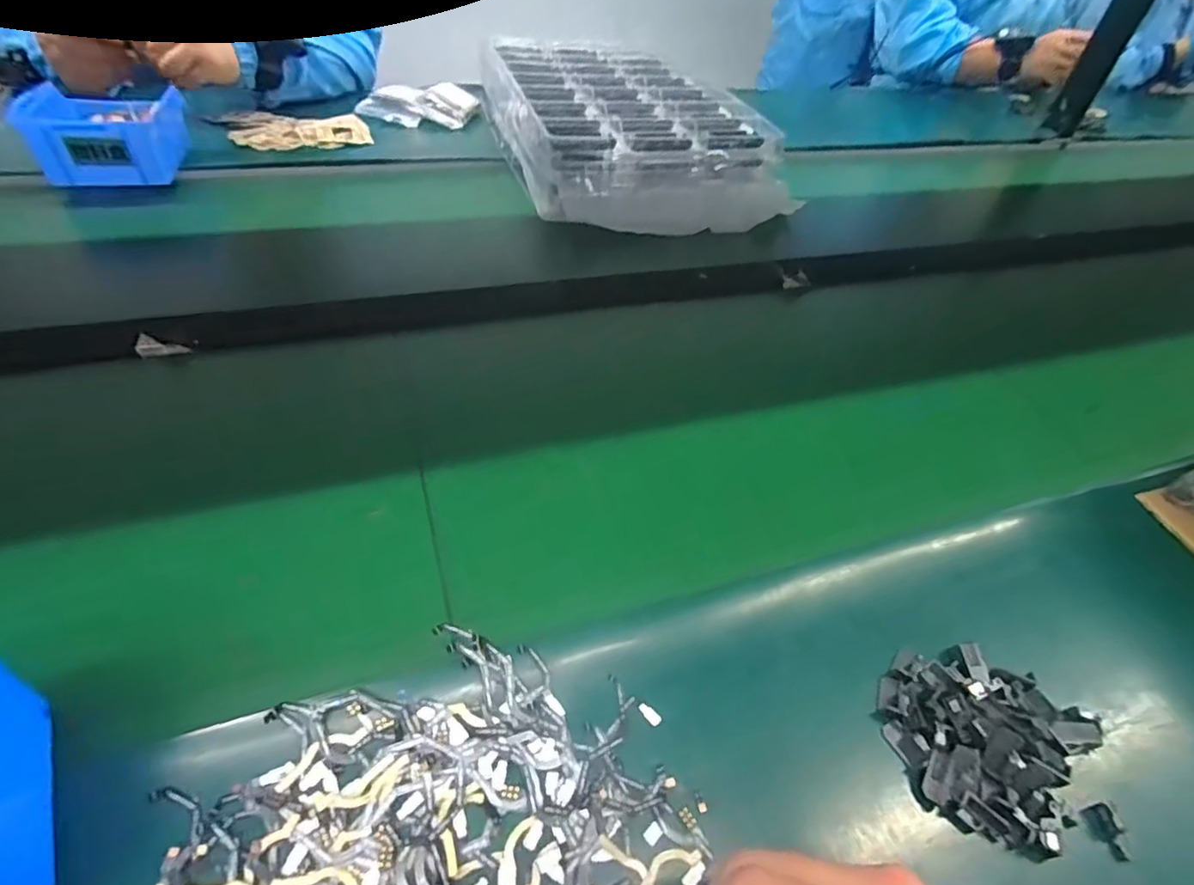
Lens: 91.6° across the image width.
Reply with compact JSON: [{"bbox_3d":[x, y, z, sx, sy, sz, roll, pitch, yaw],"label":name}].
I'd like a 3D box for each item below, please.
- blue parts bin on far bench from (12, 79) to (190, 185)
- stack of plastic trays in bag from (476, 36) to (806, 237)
[{"bbox_3d":[-0.529,-0.335,0.633,0.133,0.060,0.140,-10,48,-16],"label":"blue parts bin on far bench"},{"bbox_3d":[0.017,-0.440,0.803,0.298,0.088,0.509,-12,48,-17],"label":"stack of plastic trays in bag"}]

